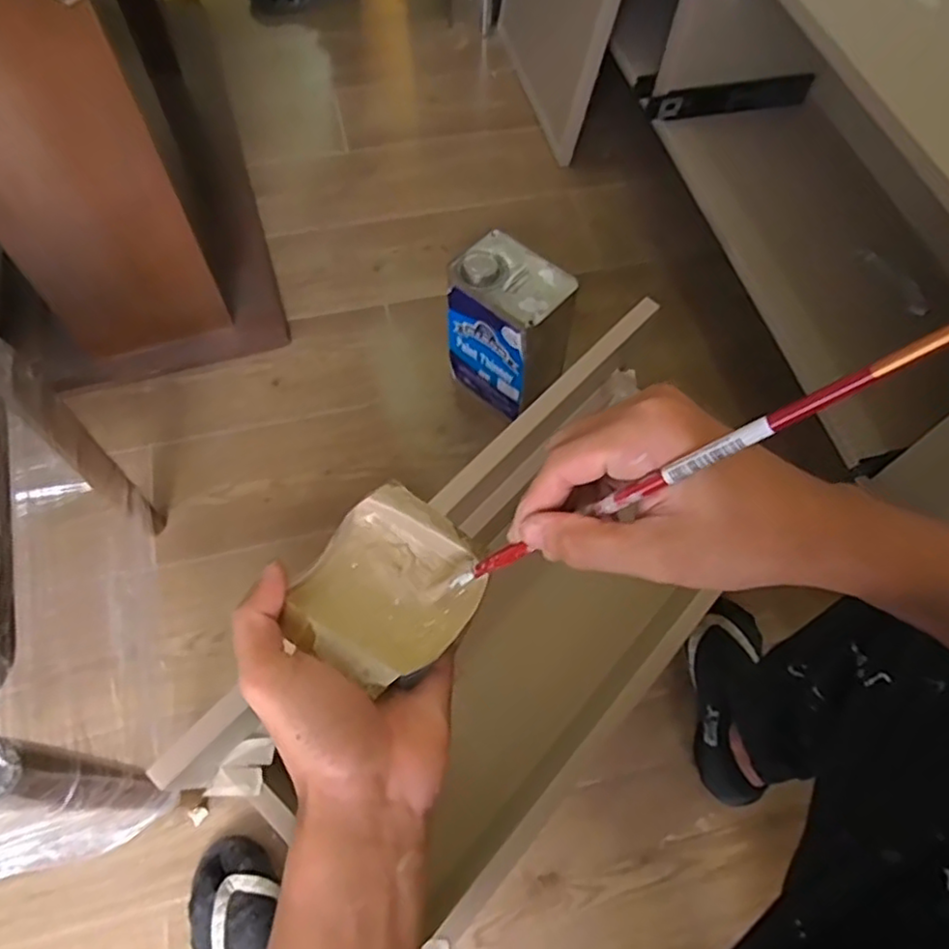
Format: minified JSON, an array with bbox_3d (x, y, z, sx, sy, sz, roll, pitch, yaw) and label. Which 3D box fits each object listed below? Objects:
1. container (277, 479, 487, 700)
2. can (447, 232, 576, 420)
[{"bbox_3d":[-0.045,0.058,0.348,0.084,0.027,0.095,33,66,13],"label":"container"},{"bbox_3d":[0.051,-0.199,0.968,0.167,0.240,0.109,35,67,14],"label":"can"}]

